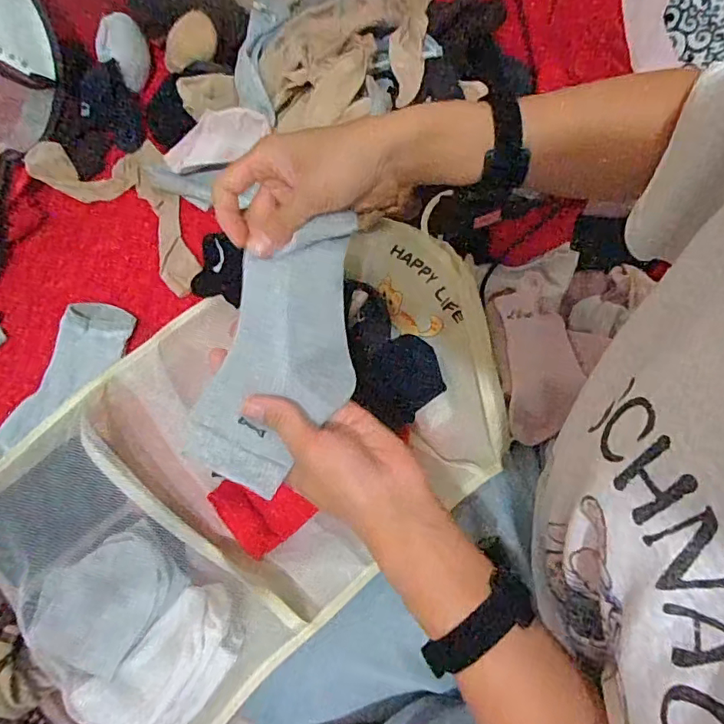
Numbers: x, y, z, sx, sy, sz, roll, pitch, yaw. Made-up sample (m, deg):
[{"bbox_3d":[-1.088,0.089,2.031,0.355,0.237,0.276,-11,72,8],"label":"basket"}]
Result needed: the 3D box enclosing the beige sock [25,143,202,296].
[{"bbox_3d":[-0.268,-0.205,0.649,0.260,0.042,0.134,36,74,13],"label":"beige sock"}]

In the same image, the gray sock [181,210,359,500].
[{"bbox_3d":[-0.054,-0.010,0.393,0.094,0.039,0.198,18,78,8],"label":"gray sock"}]

